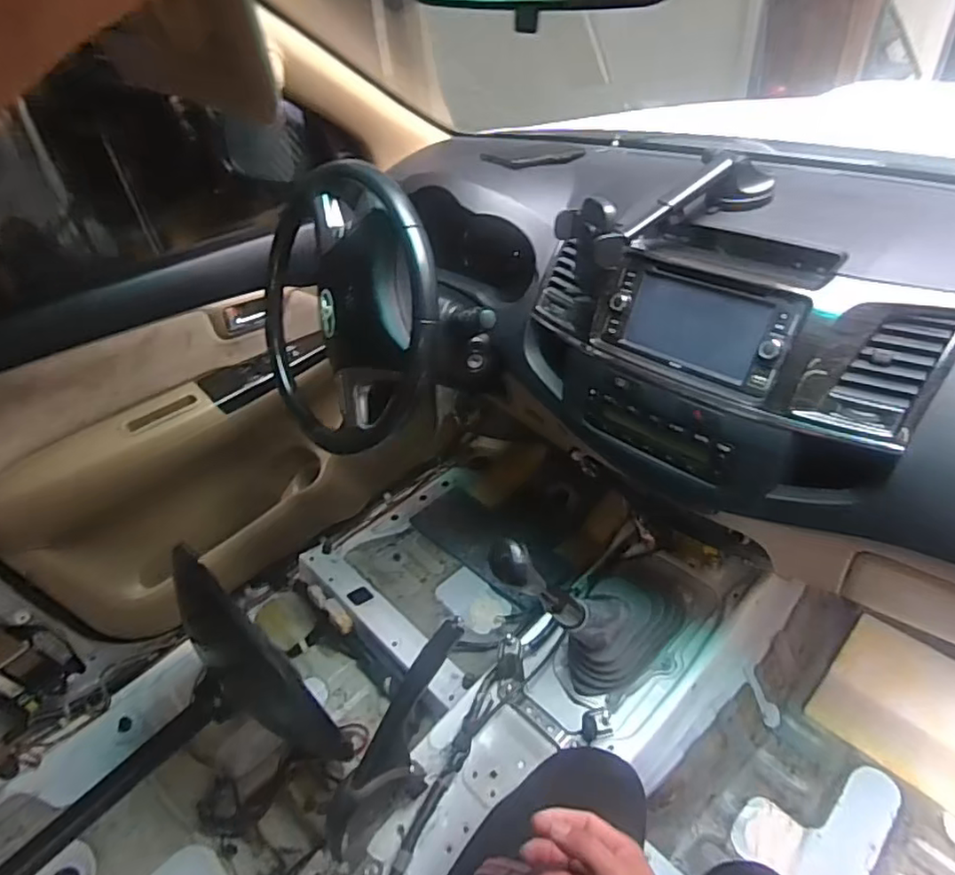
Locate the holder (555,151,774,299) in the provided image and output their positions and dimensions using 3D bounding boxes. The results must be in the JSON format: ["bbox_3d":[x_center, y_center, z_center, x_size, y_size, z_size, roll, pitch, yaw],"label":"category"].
[{"bbox_3d":[0.207,-0.241,0.664,0.224,0.096,0.098,-18,41,-12],"label":"holder"}]

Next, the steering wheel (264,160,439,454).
[{"bbox_3d":[-0.159,-0.169,0.849,0.130,0.378,0.379,-8,39,-47],"label":"steering wheel"}]

